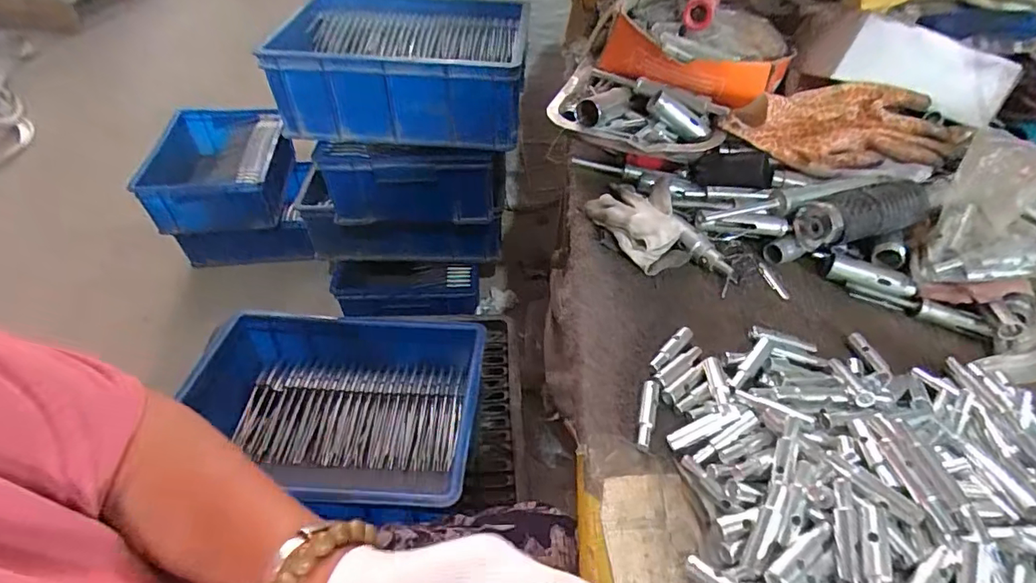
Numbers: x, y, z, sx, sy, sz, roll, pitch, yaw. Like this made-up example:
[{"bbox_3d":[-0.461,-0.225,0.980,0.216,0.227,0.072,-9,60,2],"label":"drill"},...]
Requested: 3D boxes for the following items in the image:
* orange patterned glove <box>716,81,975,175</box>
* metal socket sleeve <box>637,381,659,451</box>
[{"bbox_3d":[0.316,-0.159,0.495,0.217,0.050,0.088,-3,47,-5],"label":"orange patterned glove"},{"bbox_3d":[0.090,0.085,0.353,0.011,0.010,0.050,14,47,10],"label":"metal socket sleeve"}]

